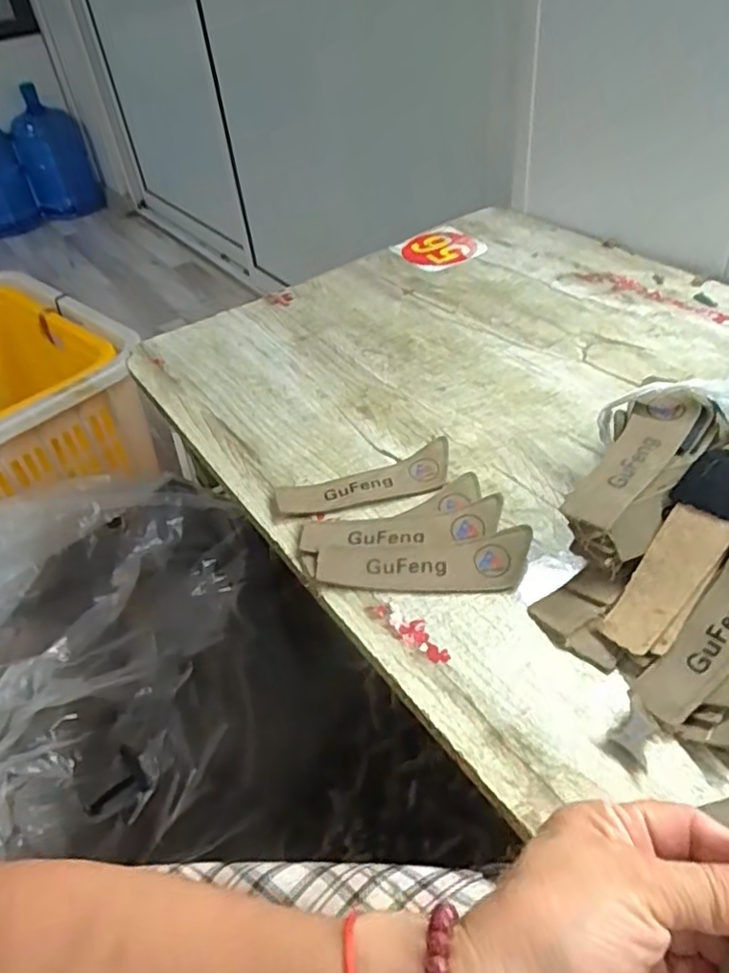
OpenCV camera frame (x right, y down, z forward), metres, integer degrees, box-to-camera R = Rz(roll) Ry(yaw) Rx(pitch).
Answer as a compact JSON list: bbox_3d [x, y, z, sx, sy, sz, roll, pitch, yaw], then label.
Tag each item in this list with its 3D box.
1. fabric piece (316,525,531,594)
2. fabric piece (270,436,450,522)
[{"bbox_3d":[0.043,0.058,0.475,0.153,0.017,0.044,-4,42,3],"label":"fabric piece"},{"bbox_3d":[0.001,-0.002,0.549,0.152,0.009,0.045,-14,45,-7],"label":"fabric piece"}]

